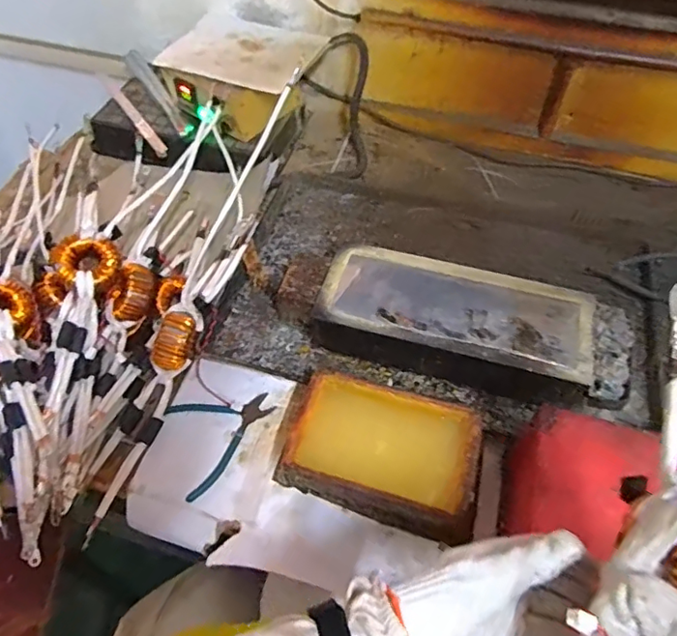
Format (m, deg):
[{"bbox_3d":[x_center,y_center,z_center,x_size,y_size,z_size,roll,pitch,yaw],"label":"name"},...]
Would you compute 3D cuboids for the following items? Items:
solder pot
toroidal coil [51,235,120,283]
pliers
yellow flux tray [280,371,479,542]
[{"bbox_3d":[0.145,0.015,0.718,0.338,0.096,0.160,13,56,8],"label":"solder pot"},{"bbox_3d":[-0.319,-0.075,0.688,0.074,0.027,0.059,8,78,-20],"label":"toroidal coil"},{"bbox_3d":[-0.135,0.141,0.663,0.125,0.010,0.120,-19,57,-14],"label":"pliers"},{"bbox_3d":[0.053,0.153,0.621,0.230,0.072,0.143,19,57,12],"label":"yellow flux tray"}]

